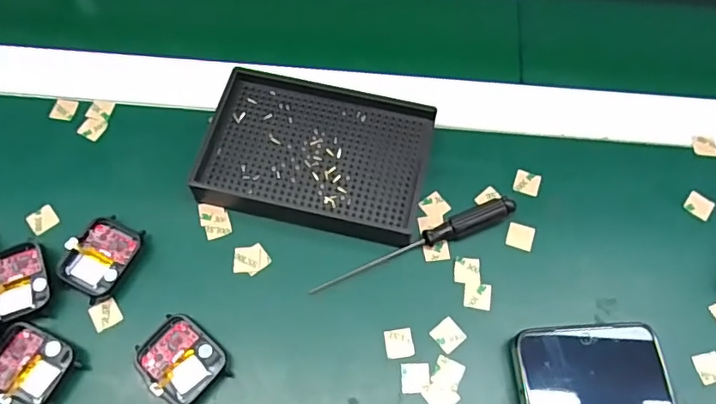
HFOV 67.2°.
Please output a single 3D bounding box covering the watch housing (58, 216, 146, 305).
[{"bbox_3d":[-0.150,0.032,0.317,0.035,0.012,0.046,24,67,9],"label":"watch housing"}]

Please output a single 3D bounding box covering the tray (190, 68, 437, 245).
[{"bbox_3d":[-0.024,-0.031,0.344,0.134,0.019,0.095,12,66,4],"label":"tray"}]

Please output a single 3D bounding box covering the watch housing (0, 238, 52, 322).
[{"bbox_3d":[-0.196,0.045,0.308,0.037,0.006,0.043,-23,68,-12],"label":"watch housing"}]

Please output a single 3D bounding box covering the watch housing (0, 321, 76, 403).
[{"bbox_3d":[-0.176,0.089,0.288,0.039,0.012,0.037,23,67,8],"label":"watch housing"}]

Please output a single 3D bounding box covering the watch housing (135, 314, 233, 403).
[{"bbox_3d":[-0.095,0.087,0.293,0.045,0.012,0.037,38,70,15],"label":"watch housing"}]

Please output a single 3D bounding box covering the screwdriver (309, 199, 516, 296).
[{"bbox_3d":[0.034,0.025,0.322,0.129,0.014,0.013,-21,68,-11],"label":"screwdriver"}]

